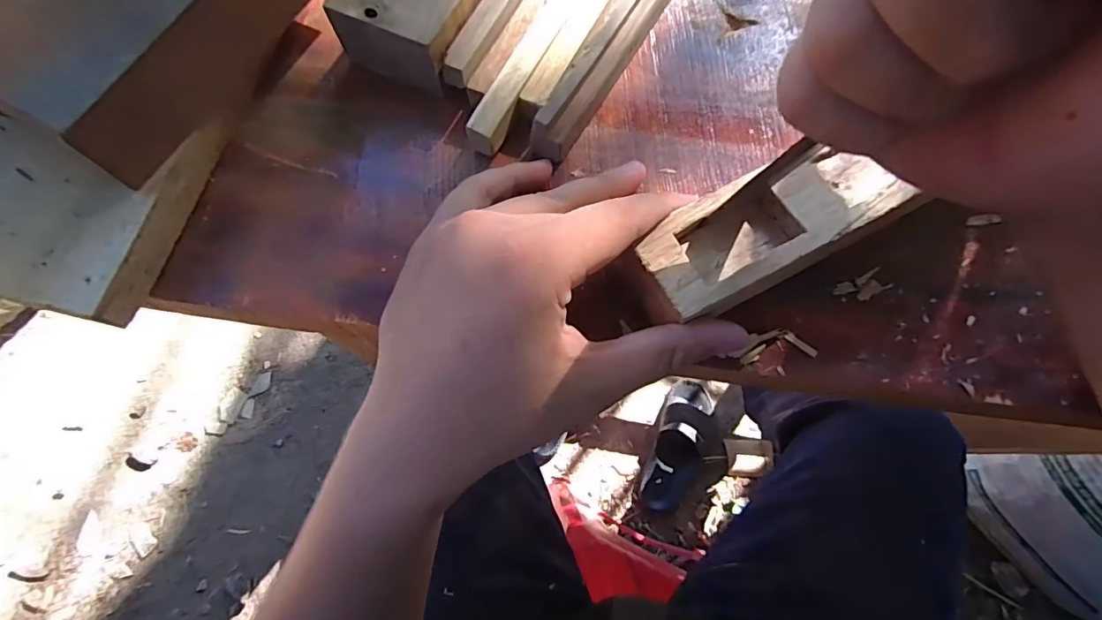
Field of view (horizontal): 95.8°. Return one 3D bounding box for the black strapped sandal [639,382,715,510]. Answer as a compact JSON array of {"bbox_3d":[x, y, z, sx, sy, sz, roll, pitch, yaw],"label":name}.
[{"bbox_3d":[0.266,0.282,1.029,0.099,0.058,0.269,20,74,7],"label":"black strapped sandal"}]

